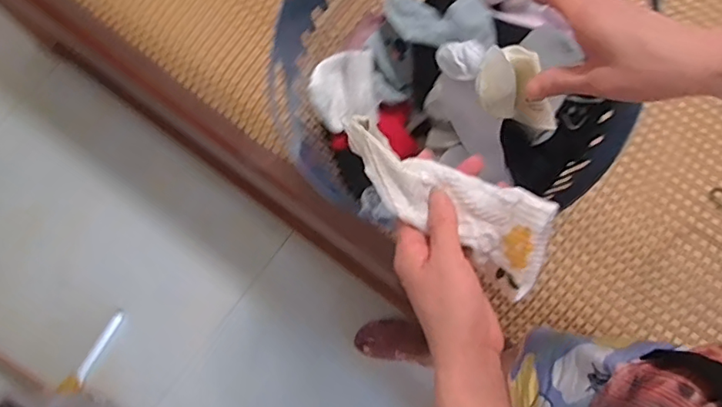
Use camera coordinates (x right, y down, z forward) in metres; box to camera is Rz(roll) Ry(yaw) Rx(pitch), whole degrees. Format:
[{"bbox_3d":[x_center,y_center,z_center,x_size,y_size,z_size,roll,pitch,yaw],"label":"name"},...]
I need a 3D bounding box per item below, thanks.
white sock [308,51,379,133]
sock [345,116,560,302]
[{"bbox_3d":[-0.019,-0.132,0.621,0.080,0.038,0.086,0,75,1],"label":"white sock"},{"bbox_3d":[0.056,-0.006,0.355,0.158,0.040,0.054,33,78,6],"label":"sock"}]

